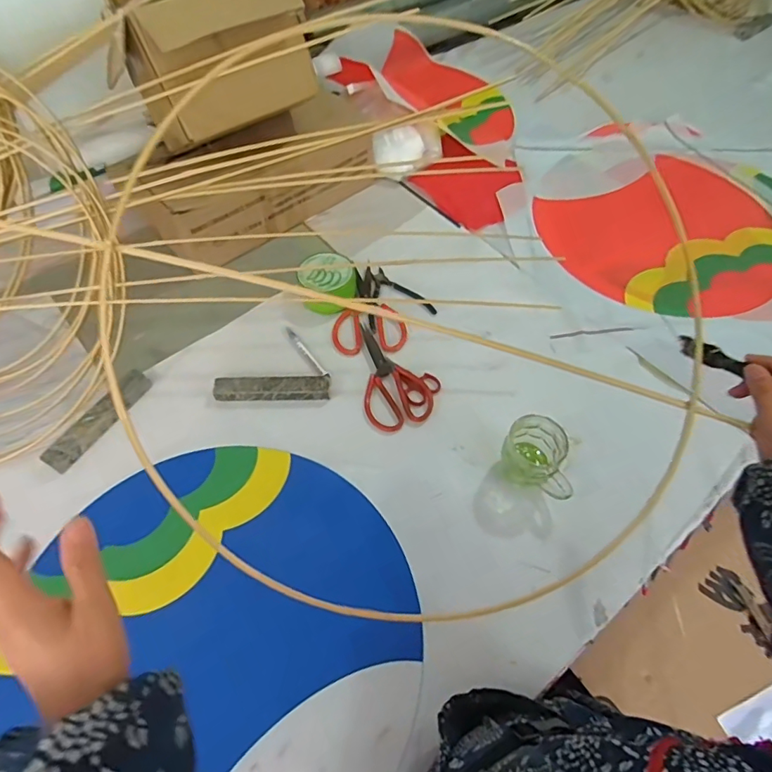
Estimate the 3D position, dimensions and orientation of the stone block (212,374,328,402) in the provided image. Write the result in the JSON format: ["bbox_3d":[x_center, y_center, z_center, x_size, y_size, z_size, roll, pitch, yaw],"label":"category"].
[{"bbox_3d":[-0.179,0.005,0.783,0.177,0.028,0.036,-3,57,-4],"label":"stone block"}]

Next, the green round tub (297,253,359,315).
[{"bbox_3d":[-0.103,-0.183,0.874,0.092,0.066,0.086,1,57,-1],"label":"green round tub"}]

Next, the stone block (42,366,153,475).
[{"bbox_3d":[-0.426,0.047,0.735,0.030,0.027,0.177,26,60,15],"label":"stone block"}]

